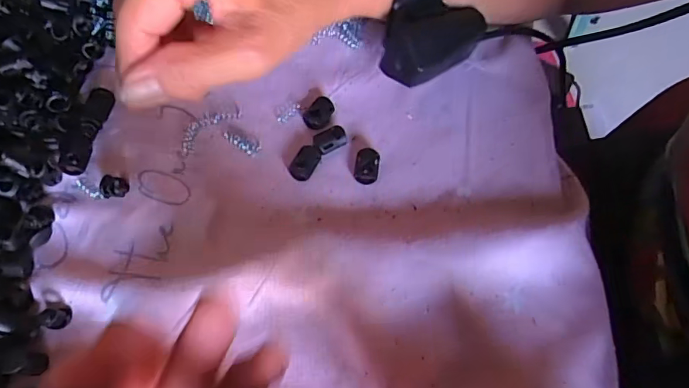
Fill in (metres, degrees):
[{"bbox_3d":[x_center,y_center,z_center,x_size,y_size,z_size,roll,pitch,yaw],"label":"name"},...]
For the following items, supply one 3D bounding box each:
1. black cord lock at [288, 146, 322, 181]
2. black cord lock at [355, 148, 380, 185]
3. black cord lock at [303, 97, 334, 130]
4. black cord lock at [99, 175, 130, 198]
[{"bbox_3d":[-0.024,-0.018,0.281,0.014,0.008,0.021,24,67,8],"label":"black cord lock"},{"bbox_3d":[0.014,-0.017,0.280,0.014,0.006,0.020,8,66,1],"label":"black cord lock"},{"bbox_3d":[-0.016,-0.051,0.294,0.016,0.008,0.022,18,66,5],"label":"black cord lock"},{"bbox_3d":[-0.131,-0.004,0.264,0.015,0.009,0.011,-5,66,-5],"label":"black cord lock"}]

